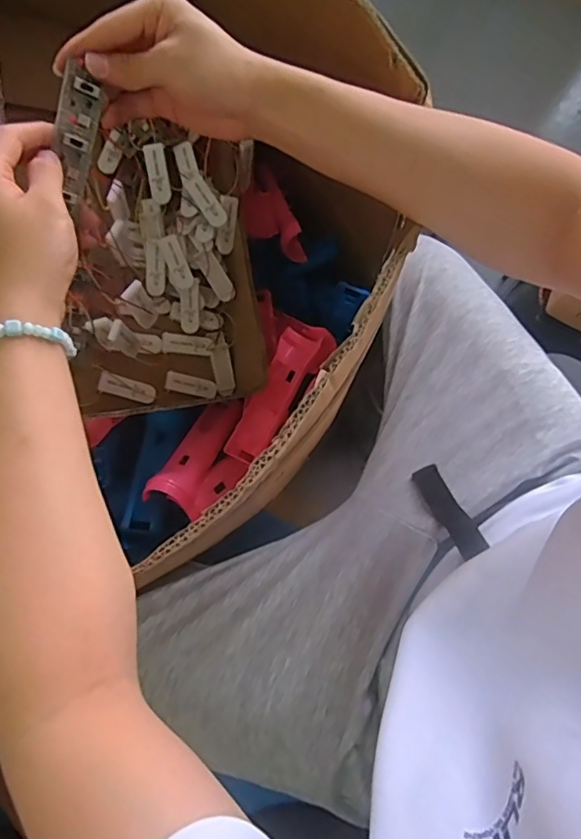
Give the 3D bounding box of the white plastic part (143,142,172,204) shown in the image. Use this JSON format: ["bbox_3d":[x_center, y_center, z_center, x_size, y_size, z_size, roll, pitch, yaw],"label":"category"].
[{"bbox_3d":[-0.142,-0.264,0.597,0.022,0.006,0.058,-9,106,-3],"label":"white plastic part"}]

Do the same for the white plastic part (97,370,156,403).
[{"bbox_3d":[-0.174,-0.034,0.596,0.059,0.004,0.022,17,77,-28],"label":"white plastic part"}]

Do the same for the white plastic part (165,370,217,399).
[{"bbox_3d":[-0.113,-0.039,0.636,0.061,0.004,0.021,14,76,-31],"label":"white plastic part"}]

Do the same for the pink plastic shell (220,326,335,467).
[{"bbox_3d":[-0.015,-0.031,0.617,0.056,0.034,0.171,31,79,5],"label":"pink plastic shell"}]

